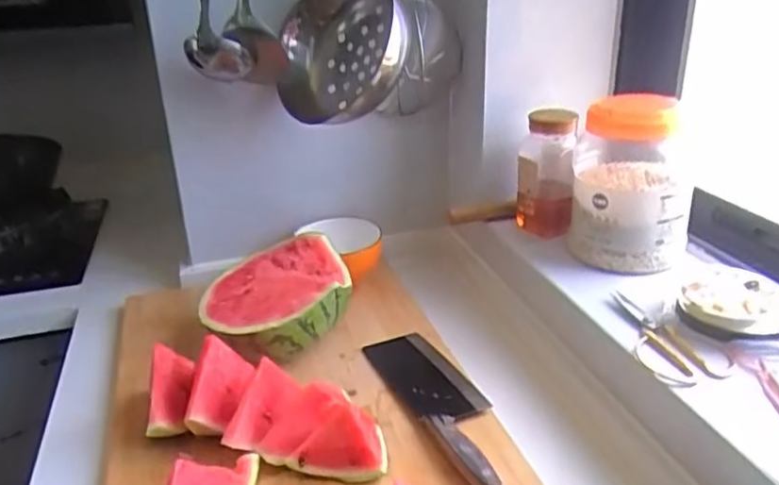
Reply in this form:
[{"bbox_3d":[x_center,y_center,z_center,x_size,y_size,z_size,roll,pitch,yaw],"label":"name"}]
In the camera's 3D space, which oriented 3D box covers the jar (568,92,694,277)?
[{"bbox_3d":[0.298,-0.077,0.800,0.133,0.192,0.147,5,26,15],"label":"jar"}]

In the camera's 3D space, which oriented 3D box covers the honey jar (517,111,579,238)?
[{"bbox_3d":[0.212,-0.090,0.886,0.072,0.168,0.067,3,25,11],"label":"honey jar"}]

